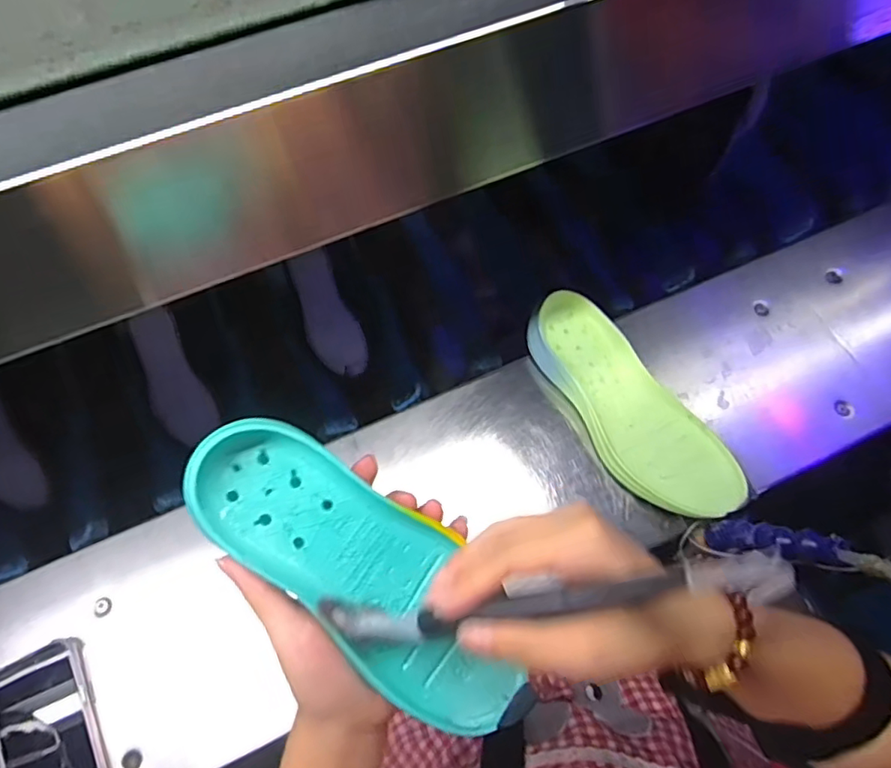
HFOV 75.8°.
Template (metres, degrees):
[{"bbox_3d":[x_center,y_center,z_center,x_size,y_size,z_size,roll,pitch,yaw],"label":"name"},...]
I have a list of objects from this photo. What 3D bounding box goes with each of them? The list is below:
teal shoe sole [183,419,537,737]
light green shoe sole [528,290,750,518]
[{"bbox_3d":[-0.039,0.096,0.293,0.207,0.026,0.076,45,74,0],"label":"teal shoe sole"},{"bbox_3d":[0.192,0.020,0.606,0.103,0.041,0.274,-28,69,-12],"label":"light green shoe sole"}]

